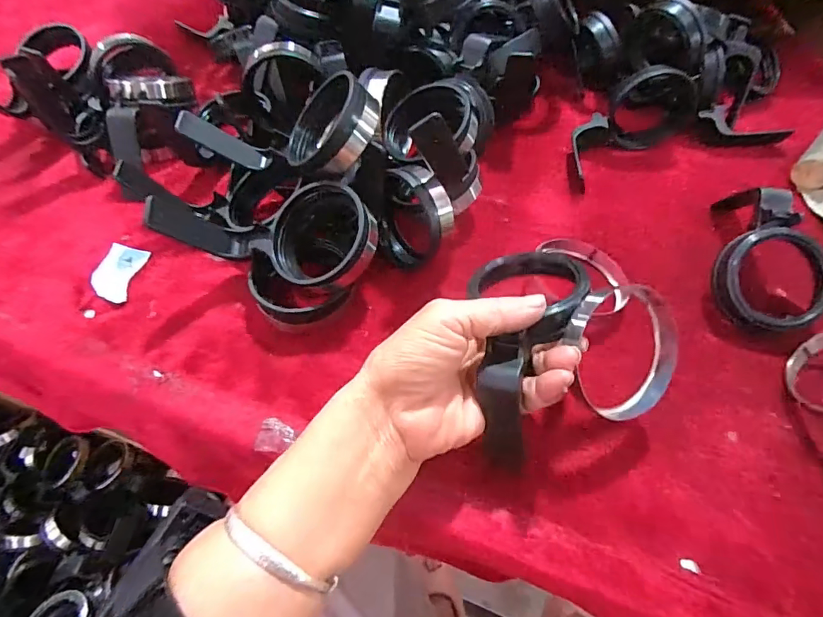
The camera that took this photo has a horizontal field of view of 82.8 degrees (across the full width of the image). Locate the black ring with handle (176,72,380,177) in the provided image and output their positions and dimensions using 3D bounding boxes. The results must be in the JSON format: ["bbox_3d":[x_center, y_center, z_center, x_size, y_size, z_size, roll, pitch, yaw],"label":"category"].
[{"bbox_3d":[-0.088,-0.128,0.336,0.134,0.055,0.064,3,54,22],"label":"black ring with handle"}]

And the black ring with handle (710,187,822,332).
[{"bbox_3d":[0.245,-0.034,0.324,0.065,0.028,0.099,-4,76,7],"label":"black ring with handle"}]

